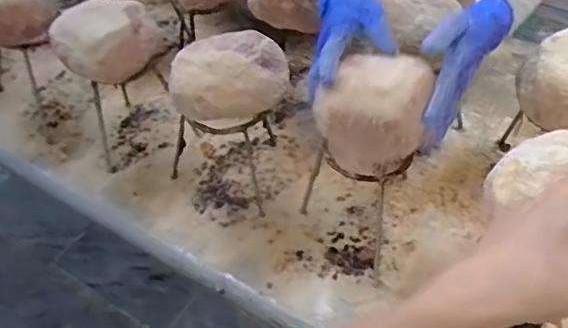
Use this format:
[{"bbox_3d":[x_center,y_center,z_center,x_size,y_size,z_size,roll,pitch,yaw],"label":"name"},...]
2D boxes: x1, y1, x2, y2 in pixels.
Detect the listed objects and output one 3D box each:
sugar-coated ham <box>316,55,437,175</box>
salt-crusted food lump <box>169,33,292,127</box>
[{"bbox_3d":[0.094,-0.055,0.636,0.114,0.079,0.092,14,49,14],"label":"sugar-coated ham"},{"bbox_3d":[-0.065,-0.094,0.699,0.132,0.082,0.078,7,47,8],"label":"salt-crusted food lump"}]

